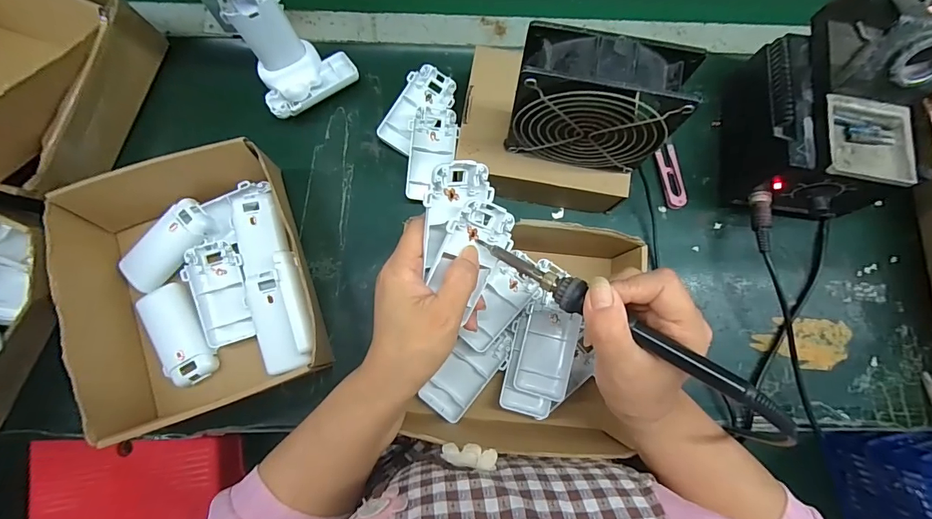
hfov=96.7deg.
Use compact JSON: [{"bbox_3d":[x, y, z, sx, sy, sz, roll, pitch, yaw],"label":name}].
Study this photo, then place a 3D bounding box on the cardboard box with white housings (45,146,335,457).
[{"bbox_3d":[-0.240,0.021,0.376,0.182,0.077,0.210,-16,82,-5],"label":"cardboard box with white housings"}]

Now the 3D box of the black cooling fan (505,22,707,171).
[{"bbox_3d":[0.096,-0.118,0.324,0.117,0.113,0.044,11,81,0],"label":"black cooling fan"}]

